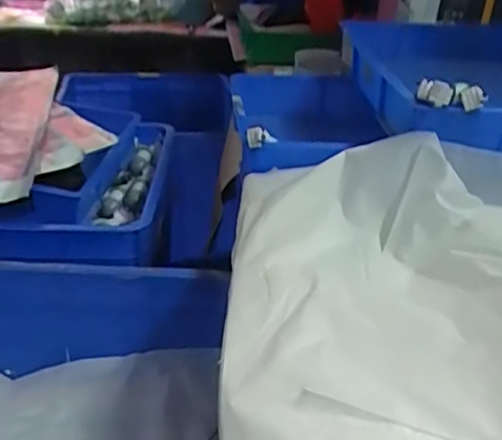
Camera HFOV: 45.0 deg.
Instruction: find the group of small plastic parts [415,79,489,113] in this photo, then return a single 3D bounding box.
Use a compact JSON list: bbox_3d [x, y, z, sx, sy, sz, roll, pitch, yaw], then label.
[{"bbox_3d":[0.239,-0.147,0.719,0.079,0.033,0.019,4,28,5],"label":"group of small plastic parts"}]

